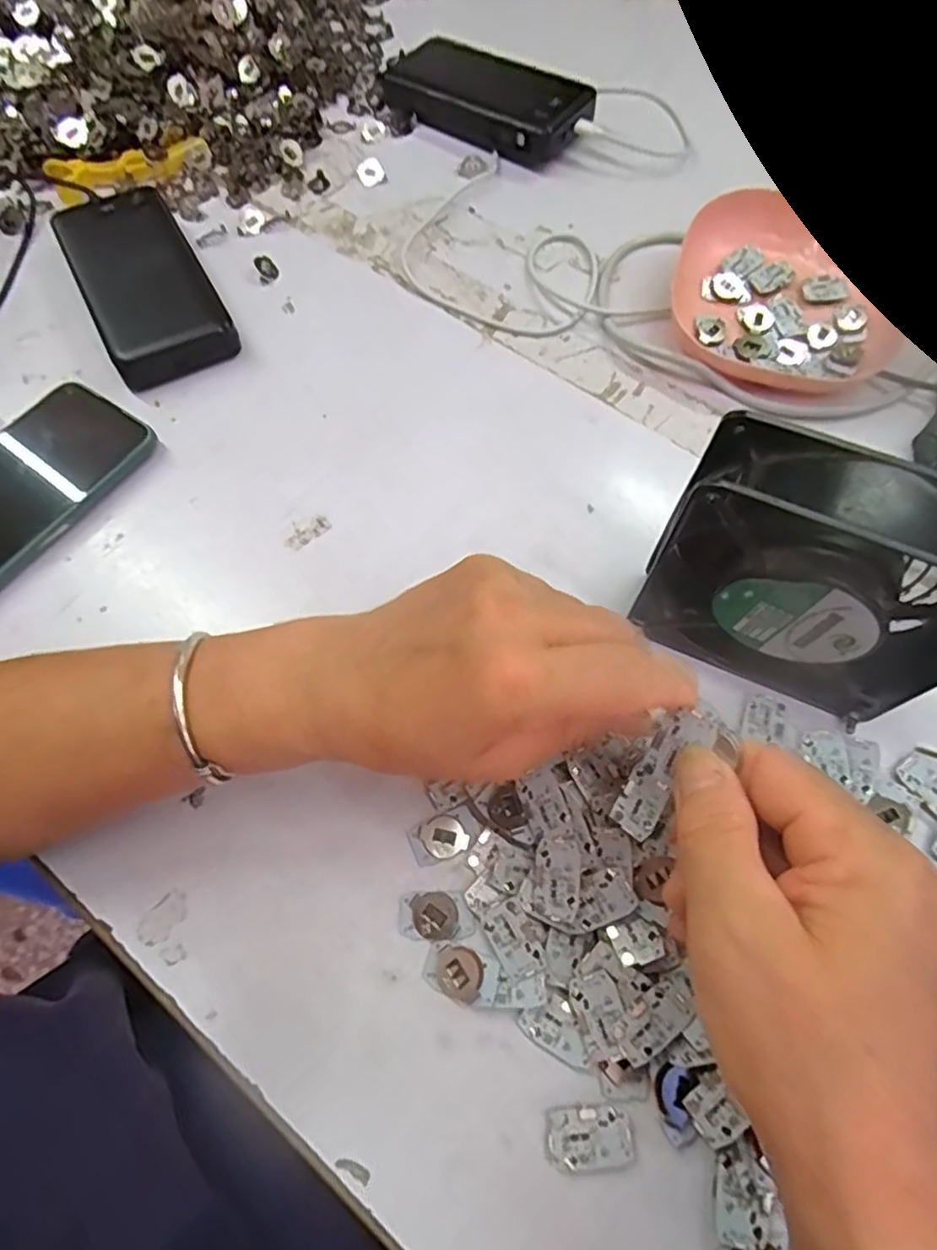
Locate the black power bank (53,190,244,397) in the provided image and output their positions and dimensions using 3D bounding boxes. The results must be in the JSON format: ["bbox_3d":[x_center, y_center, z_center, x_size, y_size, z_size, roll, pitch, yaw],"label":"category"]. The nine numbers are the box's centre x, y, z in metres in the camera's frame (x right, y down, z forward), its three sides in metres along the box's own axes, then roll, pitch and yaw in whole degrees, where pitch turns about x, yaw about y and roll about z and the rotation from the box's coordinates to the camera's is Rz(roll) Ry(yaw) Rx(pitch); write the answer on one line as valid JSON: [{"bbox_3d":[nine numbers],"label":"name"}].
[{"bbox_3d":[-0.209,-0.221,0.416,0.071,0.027,0.163,-28,68,-12],"label":"black power bank"}]

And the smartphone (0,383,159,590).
[{"bbox_3d":[-0.252,-0.066,0.351,0.080,0.014,0.161,32,69,14],"label":"smartphone"}]

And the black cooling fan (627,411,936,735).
[{"bbox_3d":[0.145,-0.013,0.267,0.131,0.118,0.042,23,67,11],"label":"black cooling fan"}]

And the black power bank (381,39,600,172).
[{"bbox_3d":[0.008,-0.408,0.498,0.169,0.036,0.074,28,68,13],"label":"black power bank"}]

